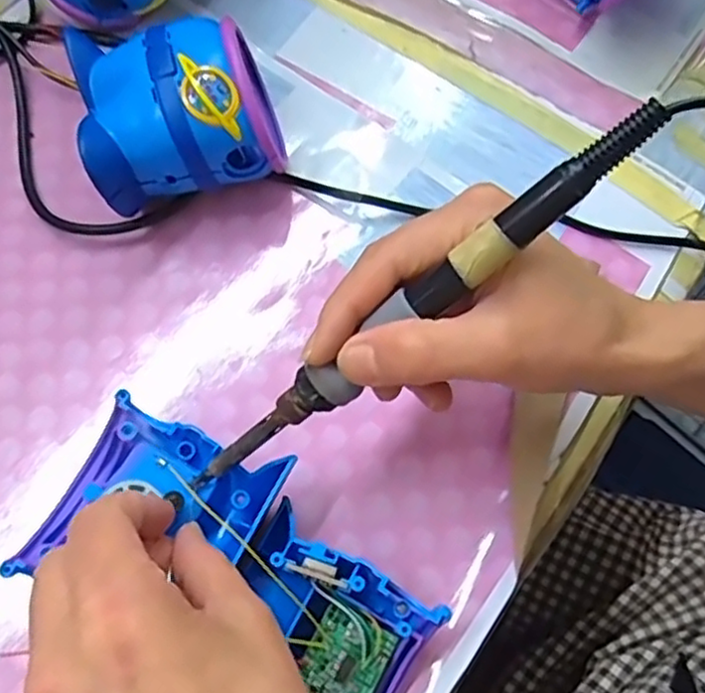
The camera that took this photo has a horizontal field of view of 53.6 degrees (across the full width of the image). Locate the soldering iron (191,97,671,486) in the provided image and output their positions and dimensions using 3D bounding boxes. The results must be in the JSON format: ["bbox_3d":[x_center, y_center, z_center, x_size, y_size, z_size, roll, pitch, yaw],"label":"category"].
[{"bbox_3d":[0.013,-0.005,0.238,0.210,0.015,0.017,-41,71,22],"label":"soldering iron"}]

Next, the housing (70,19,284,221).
[{"bbox_3d":[-0.082,-0.108,0.340,0.091,0.066,0.093,-11,69,-5],"label":"housing"}]

